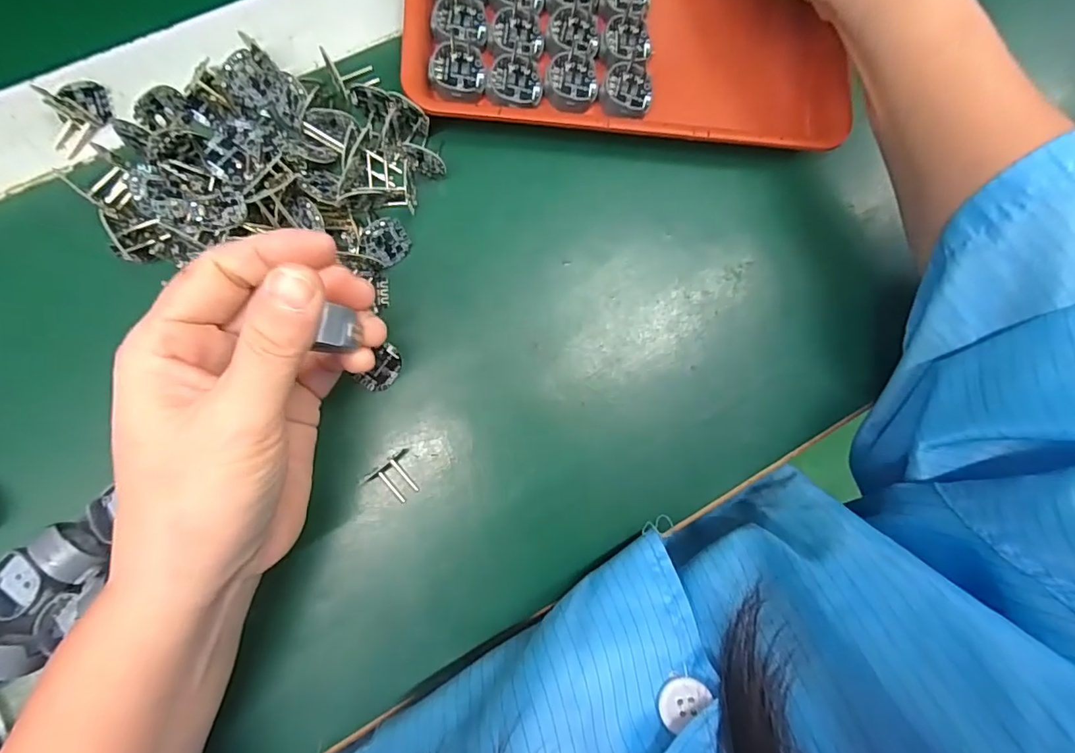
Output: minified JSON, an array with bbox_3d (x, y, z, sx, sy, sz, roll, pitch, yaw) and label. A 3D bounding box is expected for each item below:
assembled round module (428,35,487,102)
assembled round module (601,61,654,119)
[{"bbox_3d":[-0.041,-0.157,0.257,0.028,0.009,0.028,1,84,-6],"label":"assembled round module"},{"bbox_3d":[0.049,-0.154,0.268,0.027,0.012,0.025,1,84,-6],"label":"assembled round module"}]

